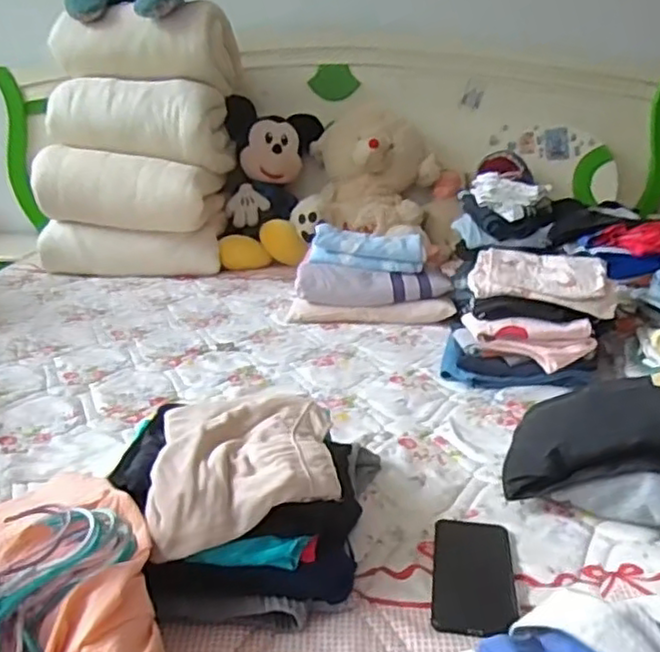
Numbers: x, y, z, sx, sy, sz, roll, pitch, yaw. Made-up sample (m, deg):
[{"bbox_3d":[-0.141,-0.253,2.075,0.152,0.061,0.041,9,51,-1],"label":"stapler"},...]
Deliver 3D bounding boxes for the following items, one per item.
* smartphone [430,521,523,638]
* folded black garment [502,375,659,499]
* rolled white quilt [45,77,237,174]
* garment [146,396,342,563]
[{"bbox_3d":[0.143,0.246,0.671,0.080,0.014,0.154,4,19,9],"label":"smartphone"},{"bbox_3d":[0.361,0.116,0.828,0.291,0.059,0.219,-21,11,22],"label":"folded black garment"},{"bbox_3d":[-0.498,-0.550,1.836,0.431,0.207,0.296,1,19,1],"label":"rolled white quilt"},{"bbox_3d":[-0.086,0.135,0.695,0.175,0.051,0.227,-2,19,-7],"label":"garment"}]

